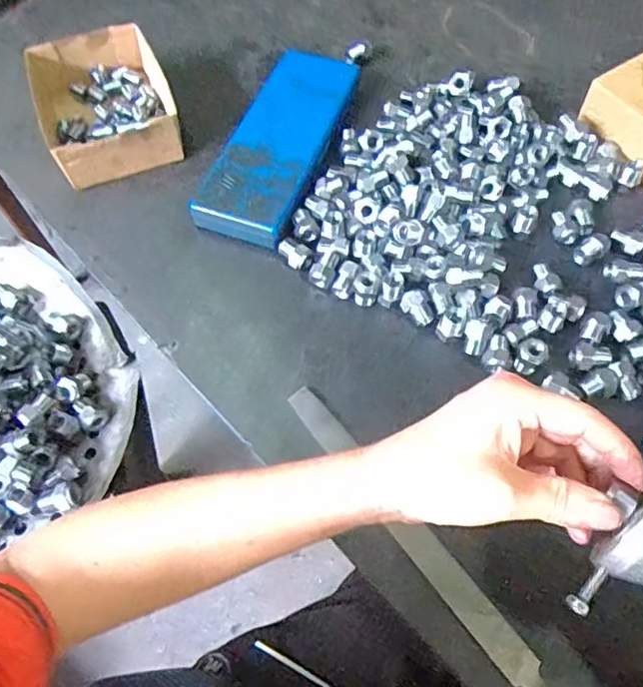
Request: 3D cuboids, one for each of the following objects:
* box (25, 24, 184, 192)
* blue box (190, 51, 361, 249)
[{"bbox_3d":[-0.216,-0.241,0.594,0.132,0.051,0.174,-17,62,-8],"label":"box"},{"bbox_3d":[-0.038,-0.201,0.585,0.091,0.026,0.252,17,63,10],"label":"blue box"}]

